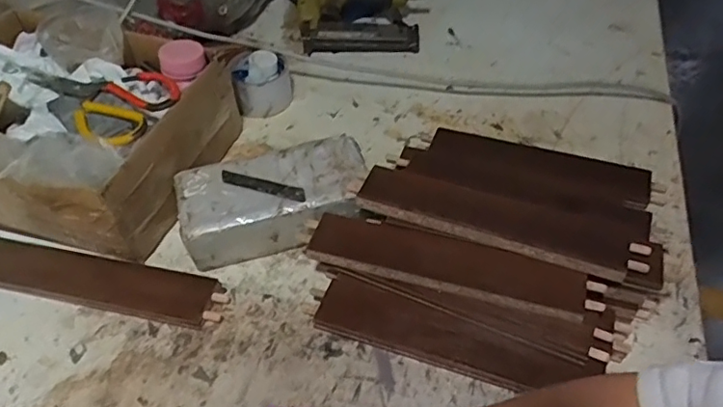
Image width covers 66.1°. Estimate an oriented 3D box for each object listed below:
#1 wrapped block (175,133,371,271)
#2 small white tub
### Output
[{"bbox_3d":[-0.091,-0.003,0.606,0.203,0.058,0.108,-12,48,-10],"label":"wrapped block"},{"bbox_3d":[-0.134,-0.167,0.754,0.074,0.068,0.076,0,47,0],"label":"small white tub"}]

